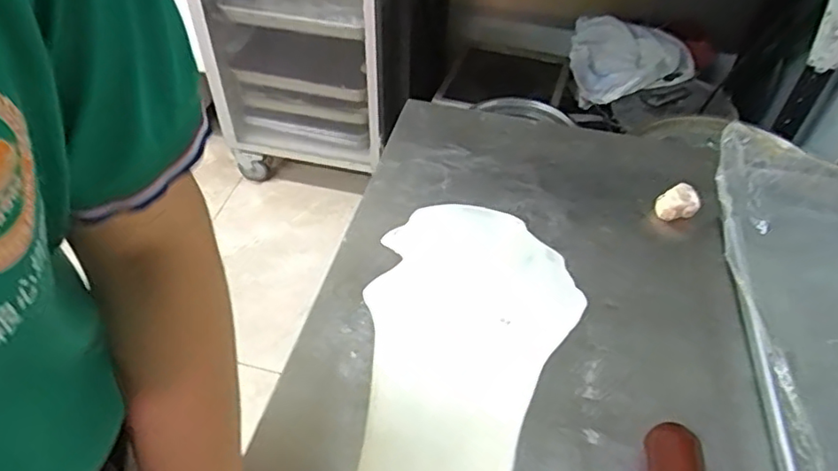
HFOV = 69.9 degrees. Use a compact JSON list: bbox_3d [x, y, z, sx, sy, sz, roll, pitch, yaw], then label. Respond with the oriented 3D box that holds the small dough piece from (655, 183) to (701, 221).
[{"bbox_3d":[0.263,-0.030,0.613,0.037,0.034,0.026,-17,50,-15],"label":"small dough piece"}]

